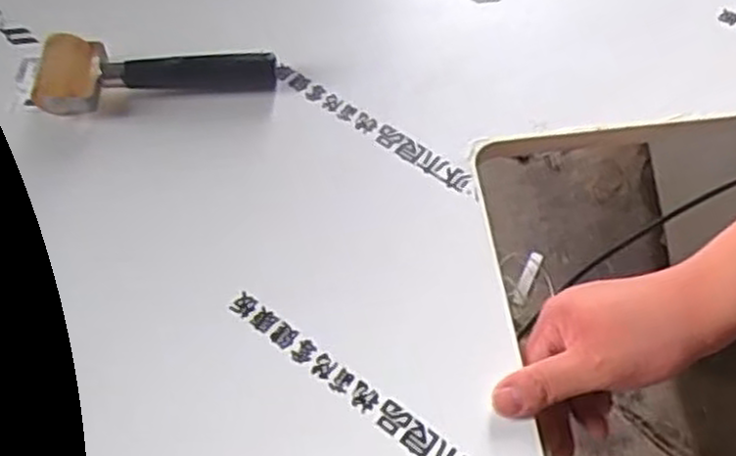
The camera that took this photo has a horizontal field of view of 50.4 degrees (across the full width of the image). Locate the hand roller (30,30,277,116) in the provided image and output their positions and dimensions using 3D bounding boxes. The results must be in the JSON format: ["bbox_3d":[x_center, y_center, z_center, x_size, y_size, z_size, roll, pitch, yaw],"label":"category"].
[{"bbox_3d":[-0.157,-0.118,0.576,0.170,0.043,0.050,-10,58,-7],"label":"hand roller"}]

